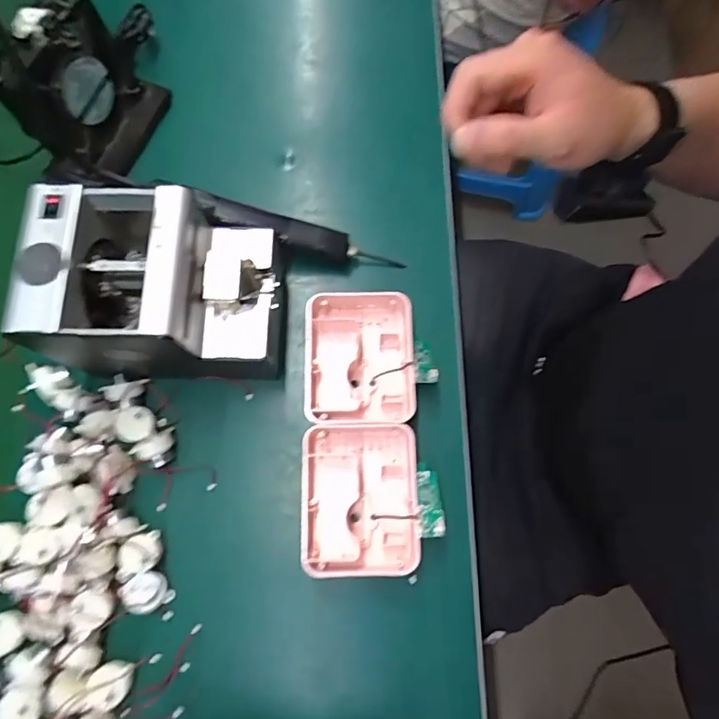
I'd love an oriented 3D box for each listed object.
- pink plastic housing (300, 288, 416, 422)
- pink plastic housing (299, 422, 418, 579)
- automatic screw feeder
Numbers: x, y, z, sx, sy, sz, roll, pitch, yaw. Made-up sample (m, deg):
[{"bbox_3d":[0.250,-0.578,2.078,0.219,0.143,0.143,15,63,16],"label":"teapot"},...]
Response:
[{"bbox_3d":[0.000,-0.001,0.473,0.102,0.043,0.127,0,74,2],"label":"pink plastic housing"},{"bbox_3d":[0.000,0.126,0.442,0.102,0.041,0.127,-2,74,1],"label":"pink plastic housing"},{"bbox_3d":[-0.168,-0.060,0.431,0.183,0.147,0.127,-2,74,1],"label":"automatic screw feeder"}]

